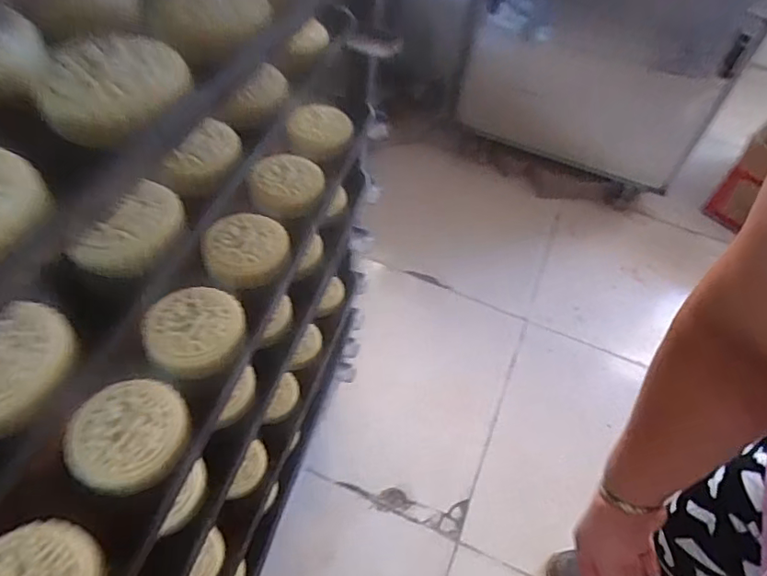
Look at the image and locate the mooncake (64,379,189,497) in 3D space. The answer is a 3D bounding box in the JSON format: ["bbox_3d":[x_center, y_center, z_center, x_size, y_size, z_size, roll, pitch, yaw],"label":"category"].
[{"bbox_3d":[-0.167,0.095,0.352,0.072,0.016,0.071,-15,55,-18],"label":"mooncake"}]

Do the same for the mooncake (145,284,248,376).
[{"bbox_3d":[-0.143,0.031,0.405,0.070,0.018,0.068,-2,52,-8],"label":"mooncake"}]

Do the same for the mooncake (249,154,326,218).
[{"bbox_3d":[-0.093,-0.101,0.517,0.067,0.027,0.064,-2,52,-8],"label":"mooncake"}]

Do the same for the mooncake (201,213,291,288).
[{"bbox_3d":[-0.119,-0.035,0.466,0.071,0.024,0.065,-9,53,-14],"label":"mooncake"}]

